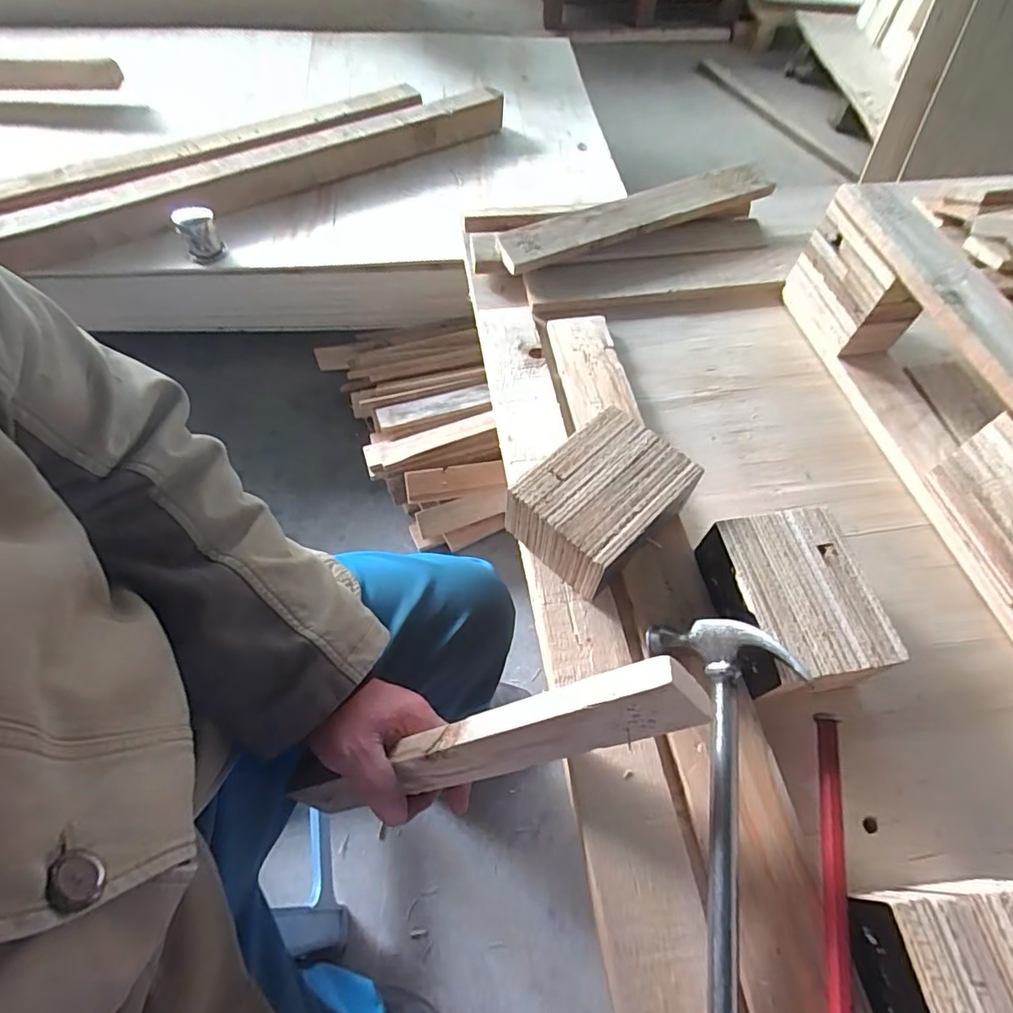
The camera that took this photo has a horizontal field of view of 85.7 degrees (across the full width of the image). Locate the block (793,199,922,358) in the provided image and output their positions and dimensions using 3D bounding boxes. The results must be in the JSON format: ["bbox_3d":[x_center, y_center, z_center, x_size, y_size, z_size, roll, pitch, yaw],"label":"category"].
[{"bbox_3d":[0.354,-0.225,0.560,0.056,0.102,0.125,-10,60,-8],"label":"block"}]

